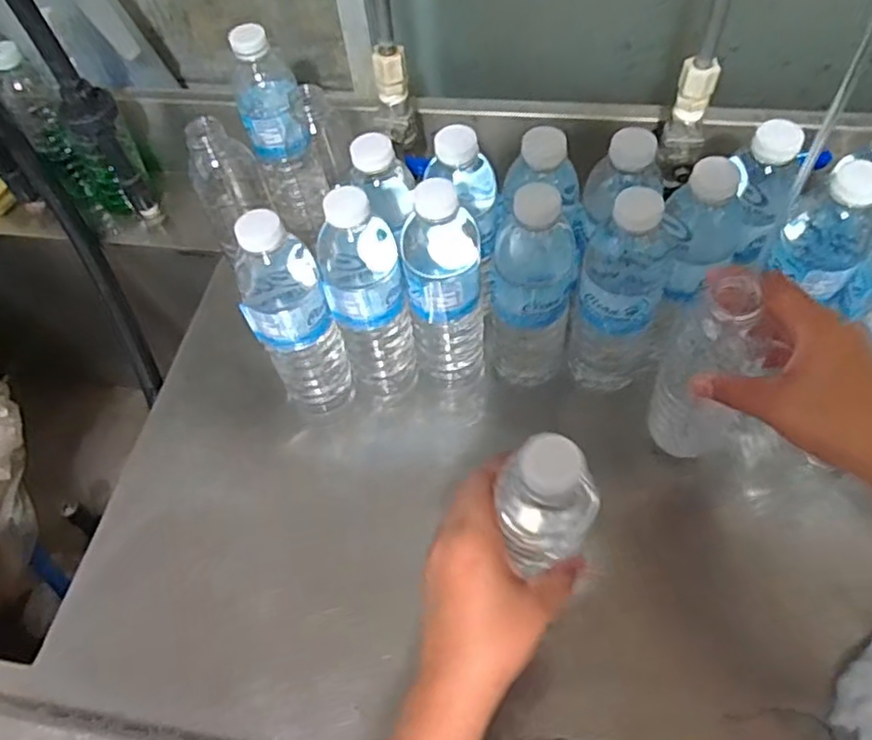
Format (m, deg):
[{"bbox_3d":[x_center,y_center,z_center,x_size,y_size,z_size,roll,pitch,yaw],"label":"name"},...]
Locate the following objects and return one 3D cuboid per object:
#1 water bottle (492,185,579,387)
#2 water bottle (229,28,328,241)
[{"bbox_3d":[0.075,-0.055,0.518,0.061,0.206,0.054,9,58,11],"label":"water bottle"},{"bbox_3d":[-0.147,-0.219,0.634,0.059,0.198,0.053,-14,57,-5],"label":"water bottle"}]

